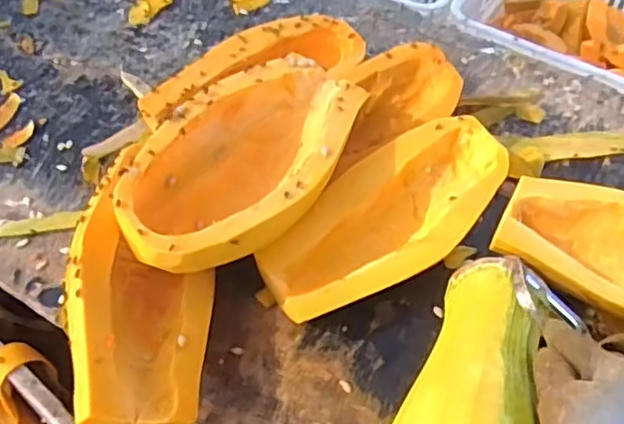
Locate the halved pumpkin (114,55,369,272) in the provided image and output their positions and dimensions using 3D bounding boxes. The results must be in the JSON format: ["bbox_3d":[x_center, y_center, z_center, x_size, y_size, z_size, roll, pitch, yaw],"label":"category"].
[{"bbox_3d":[-0.059,-0.047,0.578,0.260,0.067,0.137,-36,61,-25],"label":"halved pumpkin"}]

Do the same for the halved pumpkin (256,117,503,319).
[{"bbox_3d":[0.076,0.006,0.600,0.261,0.055,0.117,-37,62,-26],"label":"halved pumpkin"}]

